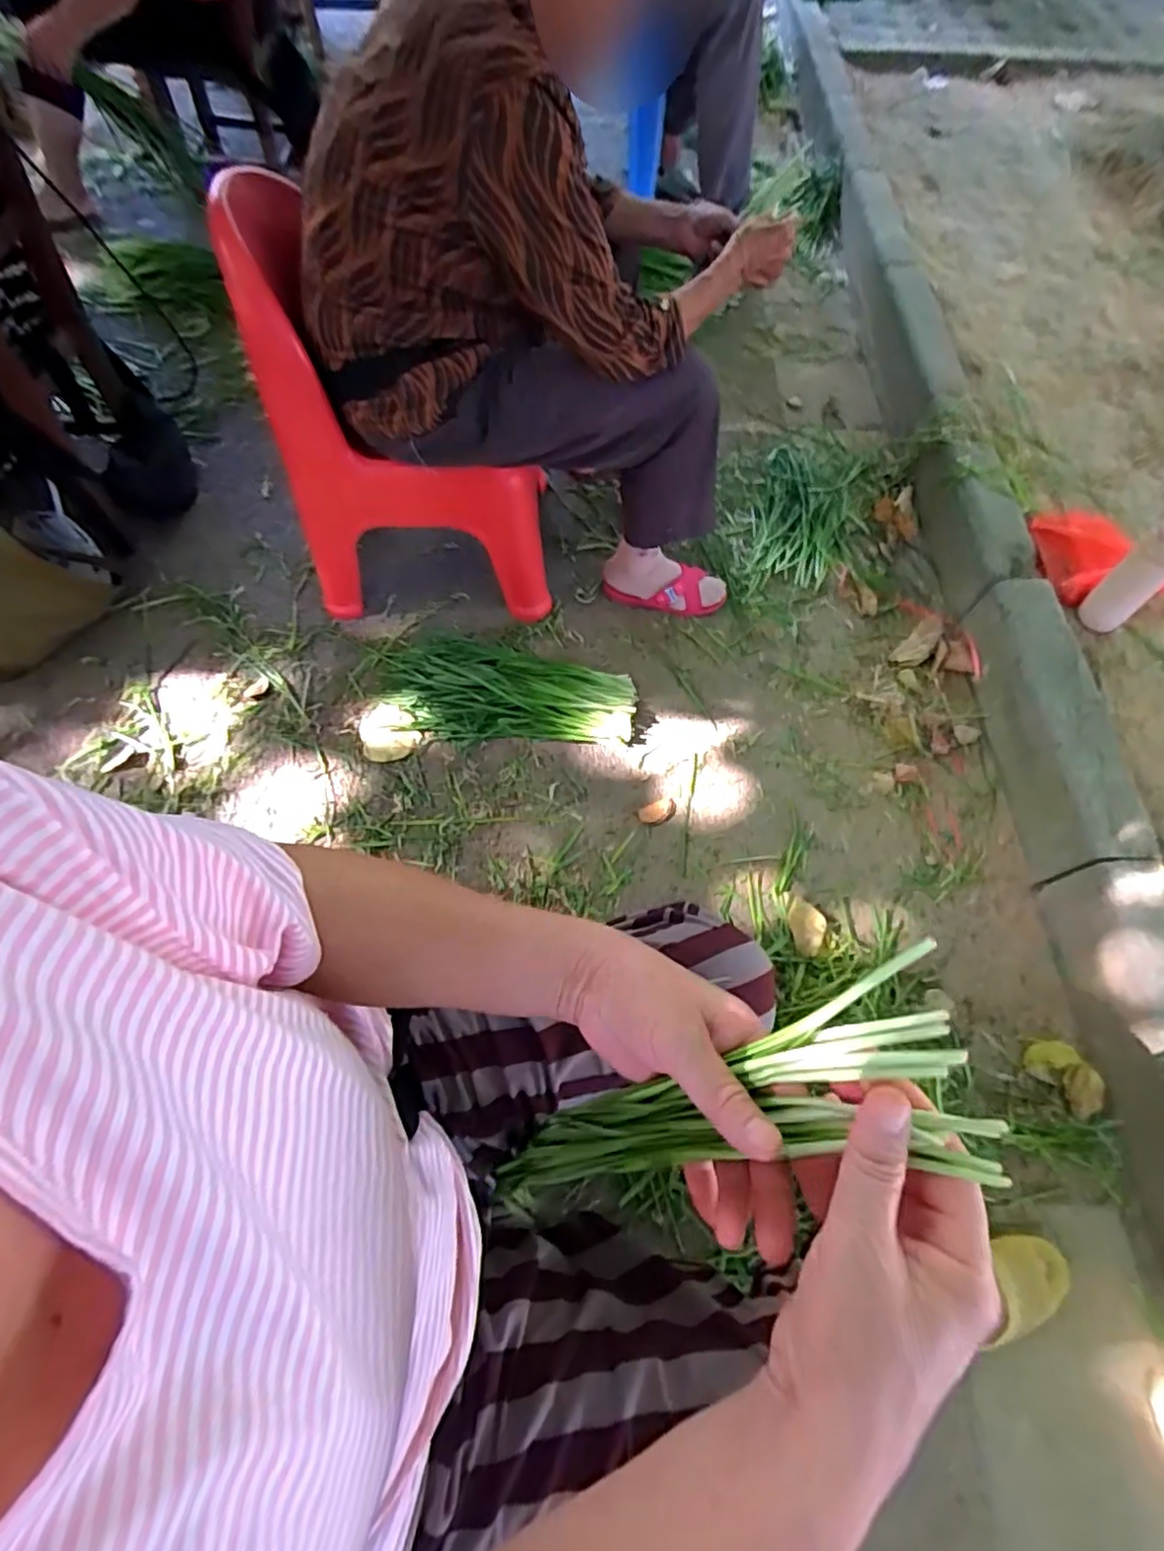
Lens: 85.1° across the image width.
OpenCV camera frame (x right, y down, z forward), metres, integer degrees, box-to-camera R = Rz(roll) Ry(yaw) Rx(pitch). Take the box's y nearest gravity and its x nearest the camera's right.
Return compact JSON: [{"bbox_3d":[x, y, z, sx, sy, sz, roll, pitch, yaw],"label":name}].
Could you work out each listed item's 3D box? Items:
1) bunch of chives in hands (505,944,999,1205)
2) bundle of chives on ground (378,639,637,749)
[{"bbox_3d":[0.046,0.201,0.359,0.034,0.347,0.083,7,55,-45],"label":"bunch of chives in hands"},{"bbox_3d":[-0.133,-0.148,1.089,0.450,0.053,0.207,9,65,4],"label":"bundle of chives on ground"}]

